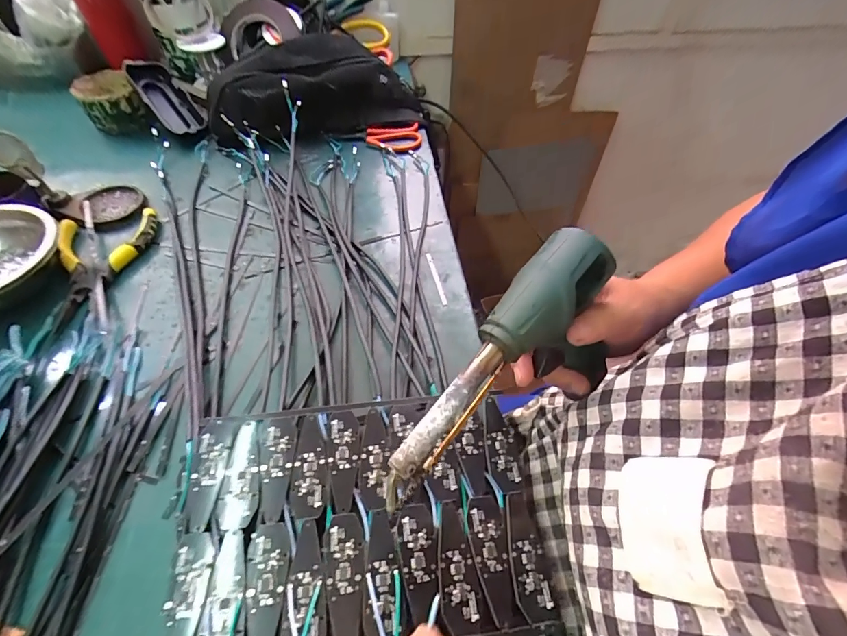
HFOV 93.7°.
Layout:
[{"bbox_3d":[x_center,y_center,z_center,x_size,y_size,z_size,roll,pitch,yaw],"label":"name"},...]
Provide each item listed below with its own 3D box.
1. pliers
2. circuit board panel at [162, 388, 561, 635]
[{"bbox_3d":[-0.306,-0.048,0.377,0.086,0.016,0.146,-13,55,-13],"label":"pliers"},{"bbox_3d":[-0.039,0.121,0.250,0.212,0.005,0.142,-4,53,-7],"label":"circuit board panel"}]

